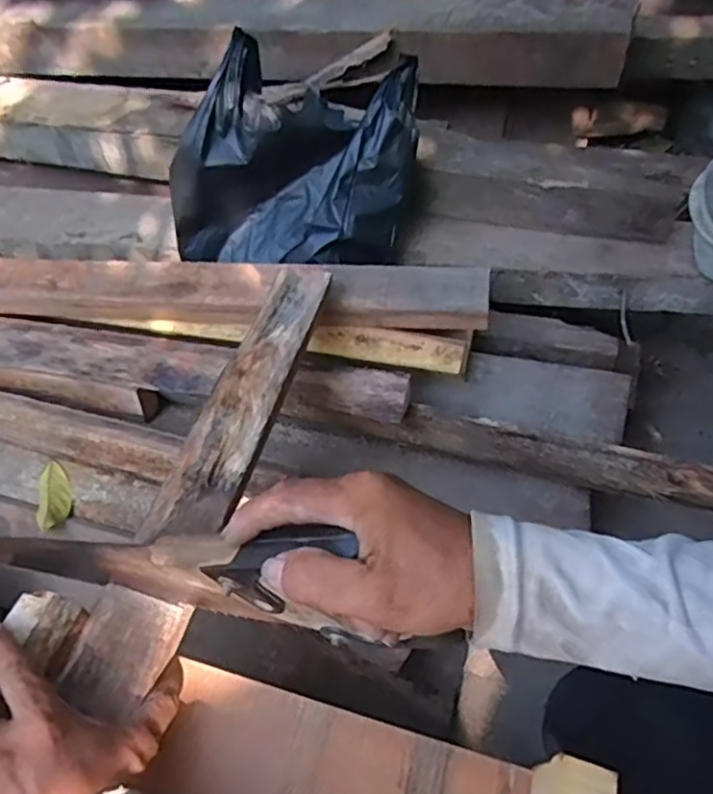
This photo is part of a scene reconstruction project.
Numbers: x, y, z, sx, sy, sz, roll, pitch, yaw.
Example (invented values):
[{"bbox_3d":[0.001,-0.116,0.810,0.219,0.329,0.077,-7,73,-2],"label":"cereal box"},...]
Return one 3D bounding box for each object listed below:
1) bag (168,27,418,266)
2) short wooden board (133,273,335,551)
[{"bbox_3d":[-0.071,-0.284,0.792,0.266,0.209,0.176,8,48,10],"label":"bag"},{"bbox_3d":[-0.098,-0.011,0.620,0.063,0.019,0.331,10,48,11],"label":"short wooden board"}]

